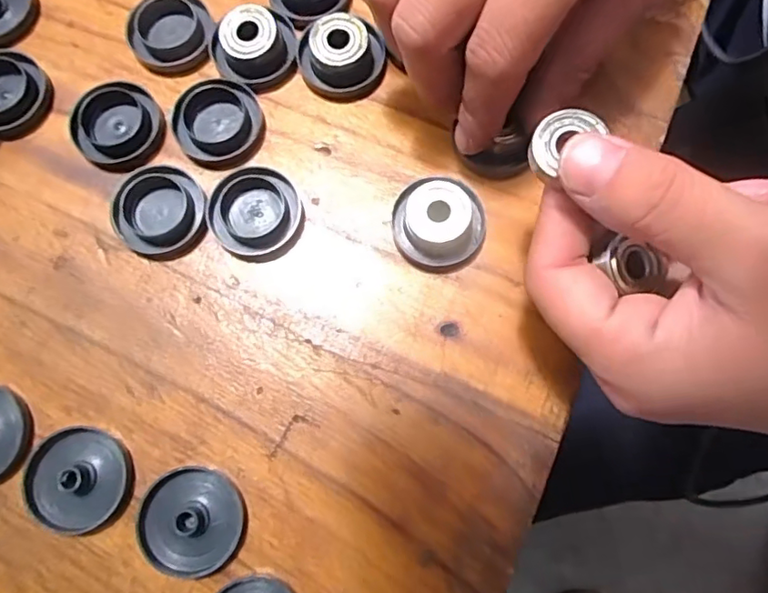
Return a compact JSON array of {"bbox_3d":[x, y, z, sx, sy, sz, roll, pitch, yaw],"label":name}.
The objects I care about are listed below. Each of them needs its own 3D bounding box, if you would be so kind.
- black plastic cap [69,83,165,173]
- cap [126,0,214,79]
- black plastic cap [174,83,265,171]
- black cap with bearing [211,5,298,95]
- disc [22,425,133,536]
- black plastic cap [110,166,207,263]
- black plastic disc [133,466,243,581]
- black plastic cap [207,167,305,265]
[{"bbox_3d":[-0.100,-0.064,0.217,0.034,0.006,0.032,0,77,0],"label":"black plastic cap"},{"bbox_3d":[-0.083,-0.101,0.225,0.031,0.008,0.036,-18,78,-4],"label":"cap"},{"bbox_3d":[-0.061,-0.064,0.214,0.031,0.006,0.031,0,77,0],"label":"black plastic cap"},{"bbox_3d":[-0.049,-0.093,0.218,0.031,0.012,0.029,0,77,0],"label":"black cap with bearing"},{"bbox_3d":[-0.100,0.059,0.187,0.032,0.007,0.032,0,77,0],"label":"disc"},{"bbox_3d":[-0.081,-0.030,0.208,0.031,0.008,0.033,0,77,0],"label":"black plastic cap"},{"bbox_3d":[-0.061,0.072,0.184,0.031,0.007,0.031,0,77,0],"label":"black plastic disc"},{"bbox_3d":[-0.046,-0.029,0.208,0.032,0.006,0.033,0,77,0],"label":"black plastic cap"}]

